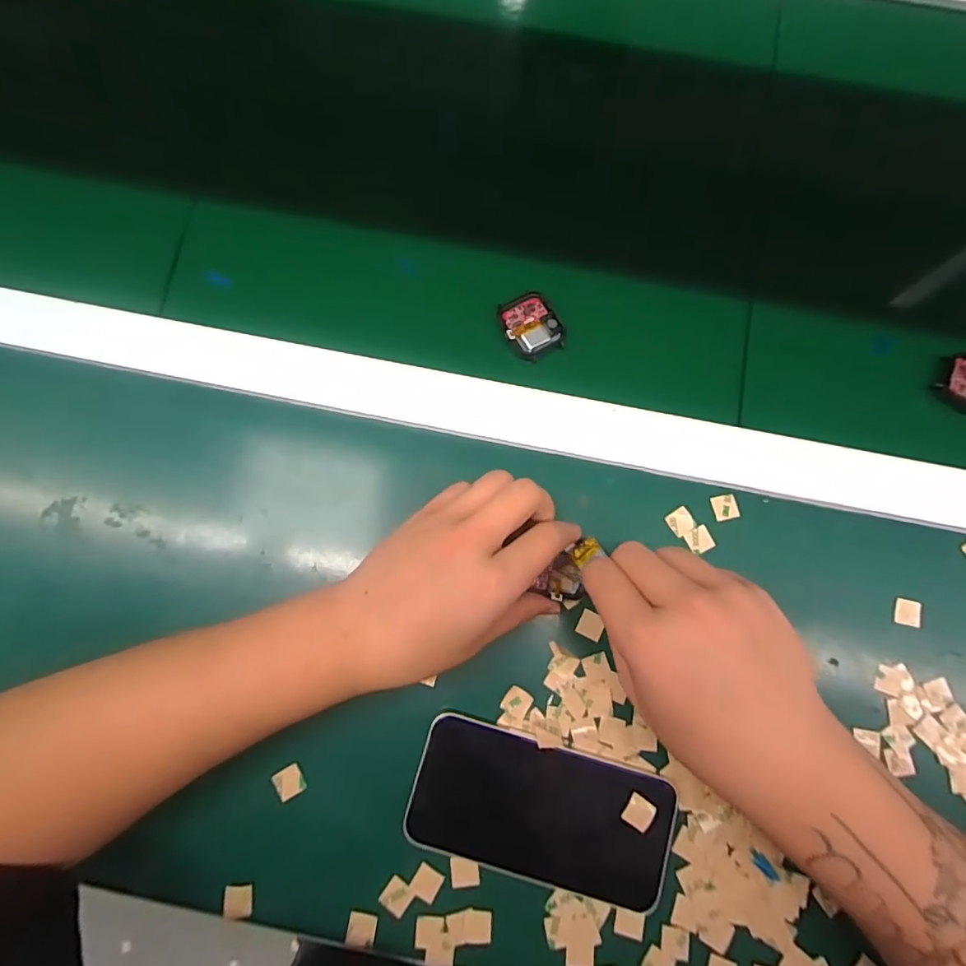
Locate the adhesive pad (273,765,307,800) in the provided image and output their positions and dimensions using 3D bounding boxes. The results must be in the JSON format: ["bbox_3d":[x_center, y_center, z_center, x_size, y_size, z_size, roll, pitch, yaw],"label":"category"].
[{"bbox_3d":[-0.112,0.174,0.297,0.015,0.004,0.016,-27,79,-6],"label":"adhesive pad"}]

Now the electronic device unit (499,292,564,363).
[{"bbox_3d":[0.032,-0.108,0.348,0.038,0.008,0.045,-30,80,-6],"label":"electronic device unit"}]

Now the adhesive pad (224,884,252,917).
[{"bbox_3d":[-0.137,0.234,0.286,0.014,0.004,0.015,1,74,-15],"label":"adhesive pad"}]

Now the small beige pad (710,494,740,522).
[{"bbox_3d":[0.156,0.016,0.329,0.015,0.004,0.017,-11,76,6],"label":"small beige pad"}]

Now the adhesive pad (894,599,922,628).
[{"bbox_3d":[0.265,0.081,0.317,0.016,0.004,0.016,14,78,3],"label":"adhesive pad"}]

